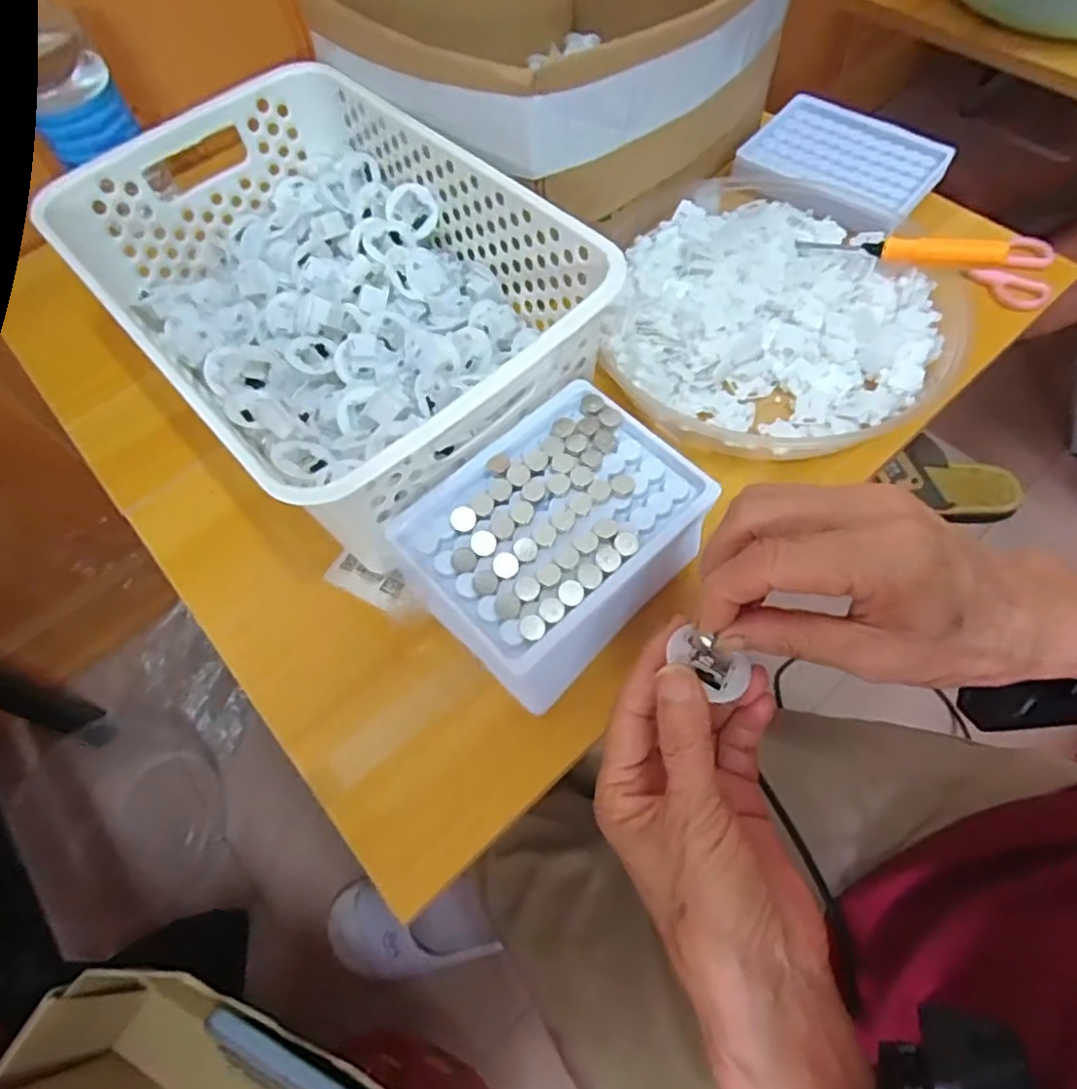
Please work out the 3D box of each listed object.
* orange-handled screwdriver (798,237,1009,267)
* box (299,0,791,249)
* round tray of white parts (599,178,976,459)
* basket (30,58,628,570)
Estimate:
[{"bbox_3d":[0.231,-0.193,0.432,0.127,0.017,0.016,24,65,38],"label":"orange-handled screwdriver"},{"bbox_3d":[0.028,-0.341,0.465,0.227,0.133,0.293,37,70,20],"label":"box"},{"bbox_3d":[0.166,-0.154,0.440,0.220,0.029,0.223,-2,62,3],"label":"round tray of white parts"},{"bbox_3d":[-0.118,-0.141,0.399,0.200,0.106,0.299,-41,67,-16],"label":"basket"}]

